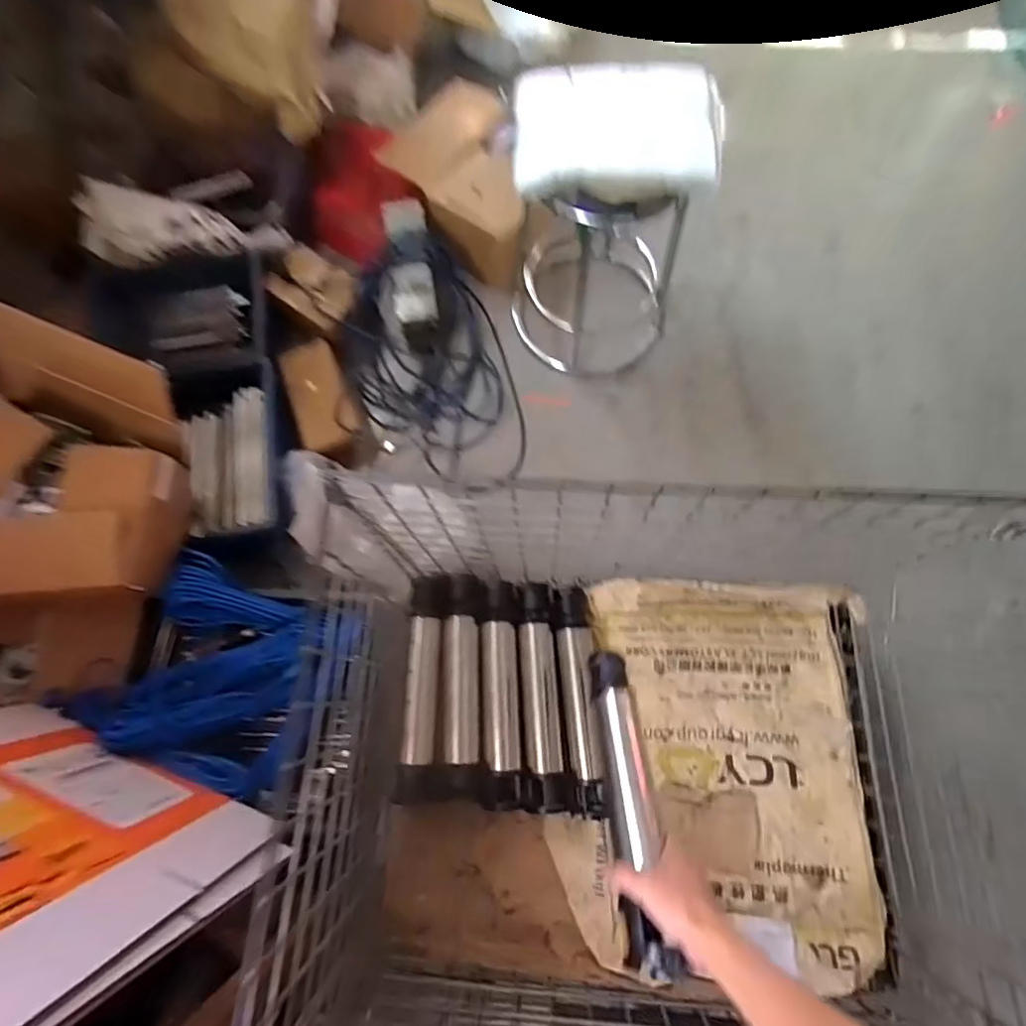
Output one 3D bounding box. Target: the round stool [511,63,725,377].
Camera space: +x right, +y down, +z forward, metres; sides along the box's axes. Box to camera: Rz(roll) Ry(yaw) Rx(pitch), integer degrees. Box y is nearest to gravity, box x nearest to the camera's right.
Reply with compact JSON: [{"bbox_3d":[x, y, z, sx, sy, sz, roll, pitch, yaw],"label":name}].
[{"bbox_3d":[0.182,-0.569,1.195,0.348,0.536,0.328,4,72,3],"label":"round stool"}]

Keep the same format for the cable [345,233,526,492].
[{"bbox_3d":[-0.175,-0.332,1.291,0.363,0.190,0.594,-28,73,-8],"label":"cable"}]

